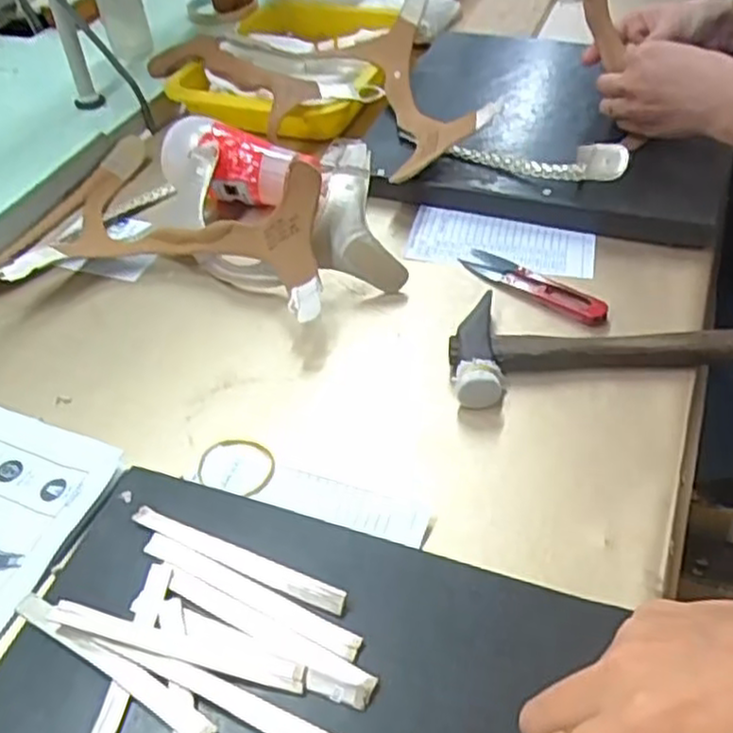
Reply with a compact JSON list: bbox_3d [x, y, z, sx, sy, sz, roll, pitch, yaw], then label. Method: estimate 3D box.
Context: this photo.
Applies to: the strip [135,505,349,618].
[{"bbox_3d":[-0.066,0.094,0.369,0.123,0.006,0.012,17,49,19],"label":"strip"}]

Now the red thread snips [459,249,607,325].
[{"bbox_3d":[0.122,-0.061,0.541,0.117,0.007,0.026,34,56,31],"label":"red thread snips"}]

